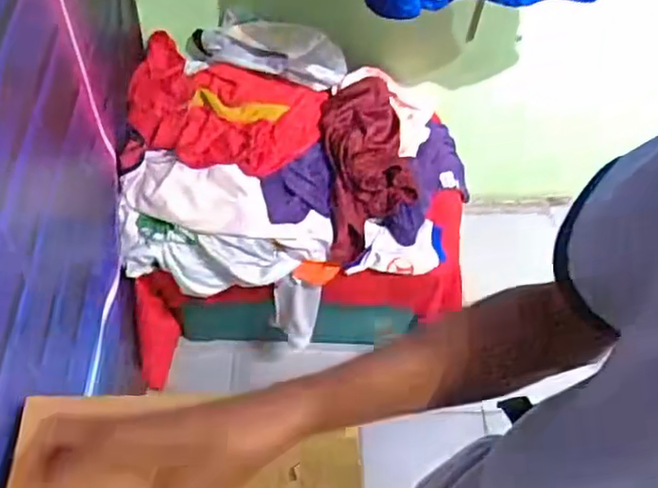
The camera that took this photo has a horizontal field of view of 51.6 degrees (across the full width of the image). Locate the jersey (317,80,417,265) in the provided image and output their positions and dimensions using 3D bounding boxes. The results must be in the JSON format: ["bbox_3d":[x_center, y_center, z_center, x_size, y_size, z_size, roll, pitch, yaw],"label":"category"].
[{"bbox_3d":[0.076,-0.149,1.321,0.184,0.171,0.325,-5,55,-8],"label":"jersey"}]

